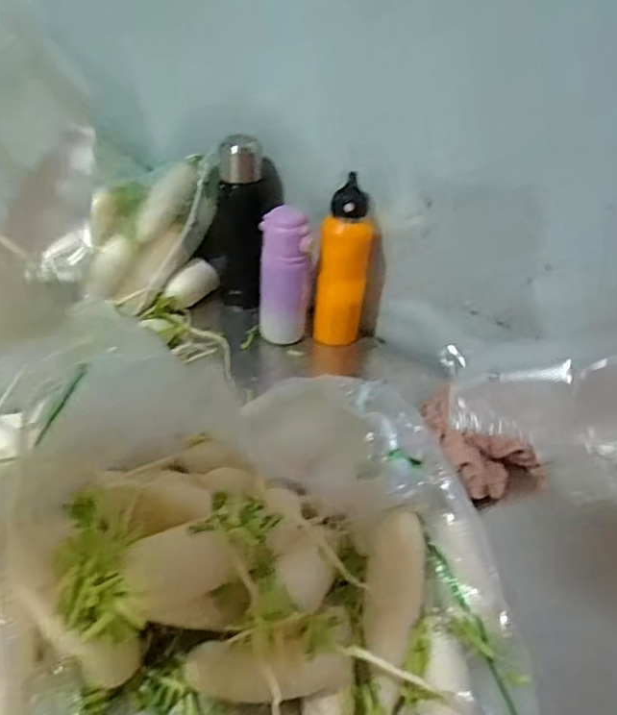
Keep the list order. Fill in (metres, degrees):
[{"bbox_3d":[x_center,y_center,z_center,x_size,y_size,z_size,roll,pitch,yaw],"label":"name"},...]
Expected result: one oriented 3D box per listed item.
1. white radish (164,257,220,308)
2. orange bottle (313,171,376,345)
[{"bbox_3d":[-0.193,-0.123,0.974,0.046,0.047,0.094,22,43,19],"label":"white radish"},{"bbox_3d":[0.053,-0.138,0.882,0.079,0.245,0.066,8,40,3],"label":"orange bottle"}]

